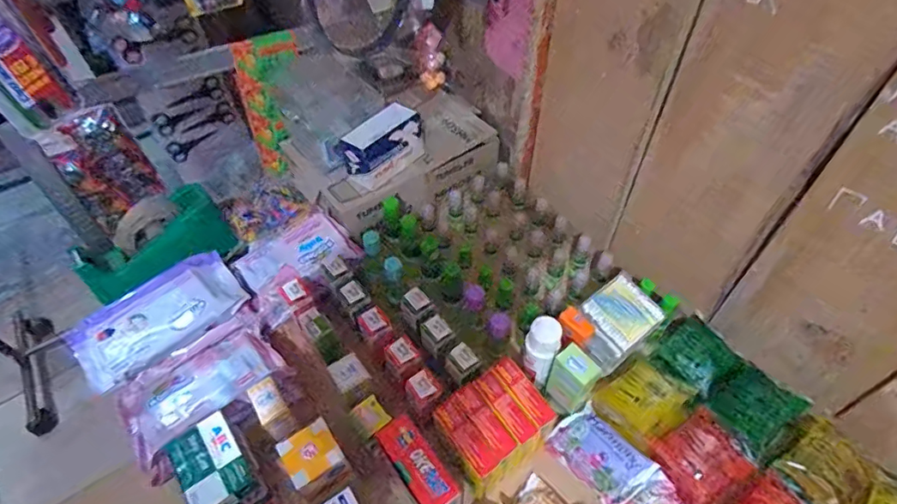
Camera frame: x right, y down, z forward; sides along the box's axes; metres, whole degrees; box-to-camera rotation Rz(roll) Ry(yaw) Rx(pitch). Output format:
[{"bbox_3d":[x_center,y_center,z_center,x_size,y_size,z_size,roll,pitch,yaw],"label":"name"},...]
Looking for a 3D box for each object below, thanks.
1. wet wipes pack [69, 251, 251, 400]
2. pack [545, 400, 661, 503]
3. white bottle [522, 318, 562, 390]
[{"bbox_3d":[-0.353,0.078,0.624,0.186,0.048,0.091,-36,83,-21],"label":"wet wipes pack"},{"bbox_3d":[0.169,0.224,0.567,0.068,0.022,0.100,-35,58,-22],"label":"pack"},{"bbox_3d":[0.109,0.117,0.594,0.038,0.098,0.034,32,60,25],"label":"white bottle"}]

